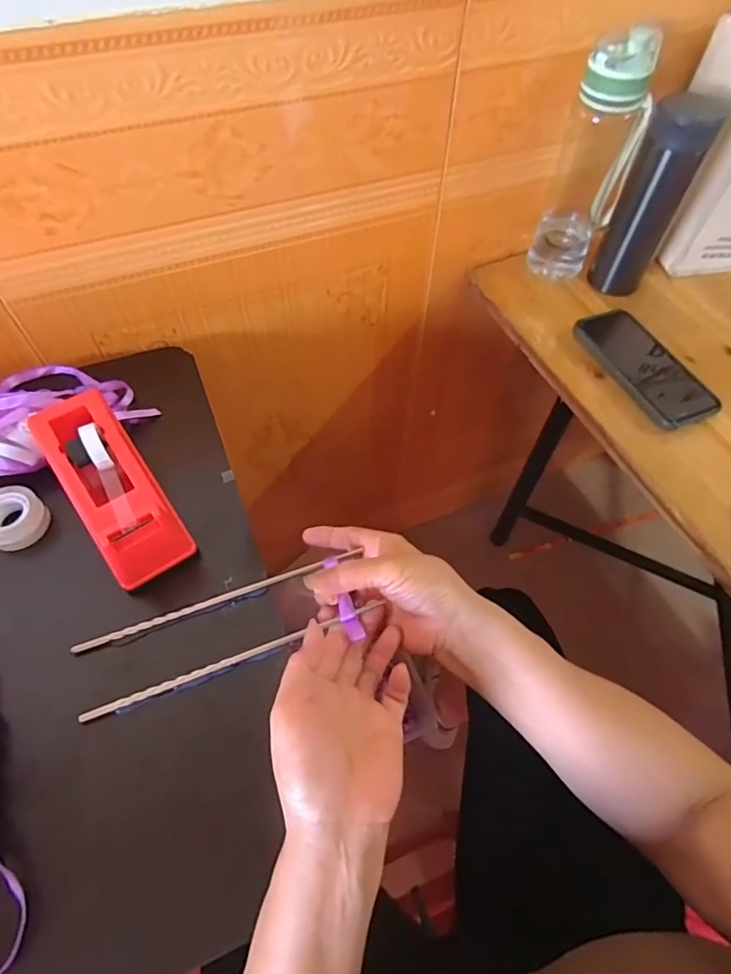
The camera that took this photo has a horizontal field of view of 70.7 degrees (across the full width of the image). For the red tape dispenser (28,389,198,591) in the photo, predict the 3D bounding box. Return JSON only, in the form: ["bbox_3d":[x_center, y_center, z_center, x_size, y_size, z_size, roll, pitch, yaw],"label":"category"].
[{"bbox_3d":[-0.199,0.001,0.406,0.062,0.067,0.158,-30,64,-19],"label":"red tape dispenser"}]

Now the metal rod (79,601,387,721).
[{"bbox_3d":[-0.092,0.123,0.371,0.213,0.009,0.007,-18,60,-14],"label":"metal rod"}]

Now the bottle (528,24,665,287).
[{"bbox_3d":[0.248,-0.346,0.571,0.075,0.237,0.074,23,60,12],"label":"bottle"}]

